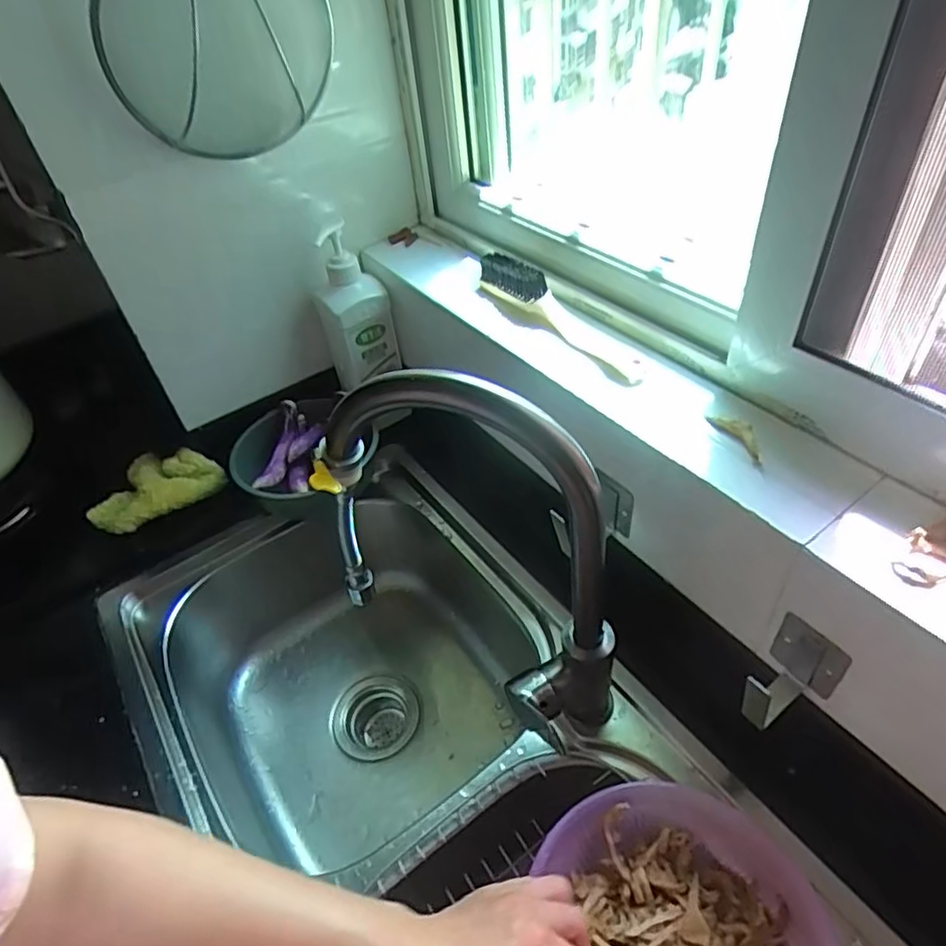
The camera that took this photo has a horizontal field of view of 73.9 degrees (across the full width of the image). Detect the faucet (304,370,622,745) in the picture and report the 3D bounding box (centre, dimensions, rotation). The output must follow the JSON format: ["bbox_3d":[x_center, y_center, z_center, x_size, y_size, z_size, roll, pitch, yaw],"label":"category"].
[{"bbox_3d":[-0.004,0.062,0.469,0.228,0.320,0.078,16,48,22],"label":"faucet"}]

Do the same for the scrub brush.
[{"bbox_3d":[0.079,-0.153,0.601,0.040,0.053,0.224,-26,47,-19],"label":"scrub brush"}]

